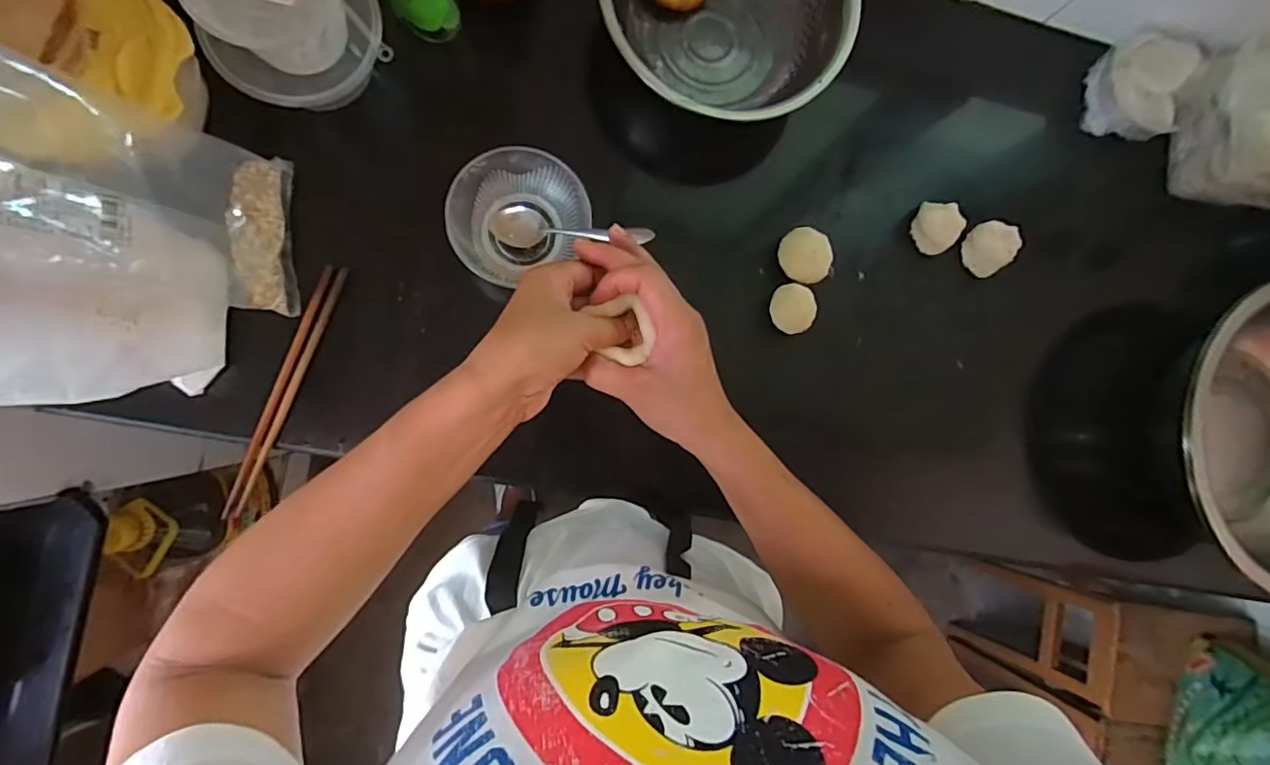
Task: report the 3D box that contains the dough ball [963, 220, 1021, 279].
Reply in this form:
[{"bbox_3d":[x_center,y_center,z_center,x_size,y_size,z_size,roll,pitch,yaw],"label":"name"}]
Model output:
[{"bbox_3d":[0.369,-0.139,0.589,0.041,0.043,0.043,0,88,-9],"label":"dough ball"}]

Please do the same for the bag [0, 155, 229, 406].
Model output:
[{"bbox_3d":[-0.373,-0.062,0.376,0.041,0.216,0.150,7,93,18],"label":"bag"}]

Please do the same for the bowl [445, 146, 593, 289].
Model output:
[{"bbox_3d":[-0.108,-0.152,0.512,0.118,0.054,0.104,-28,92,-9],"label":"bowl"}]

